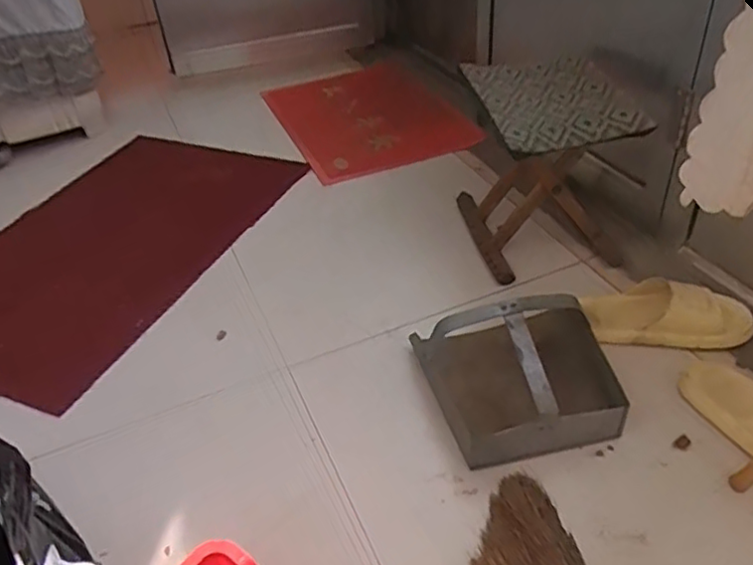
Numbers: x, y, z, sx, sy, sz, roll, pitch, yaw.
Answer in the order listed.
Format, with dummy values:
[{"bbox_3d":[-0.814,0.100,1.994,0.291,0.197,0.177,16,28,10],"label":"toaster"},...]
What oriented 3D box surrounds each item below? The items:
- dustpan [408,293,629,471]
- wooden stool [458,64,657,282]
[{"bbox_3d":[0.220,0.117,0.961,0.259,0.142,0.252,-14,40,-10],"label":"dustpan"},{"bbox_3d":[0.323,-0.210,1.223,0.268,0.310,0.308,-8,39,-3],"label":"wooden stool"}]

